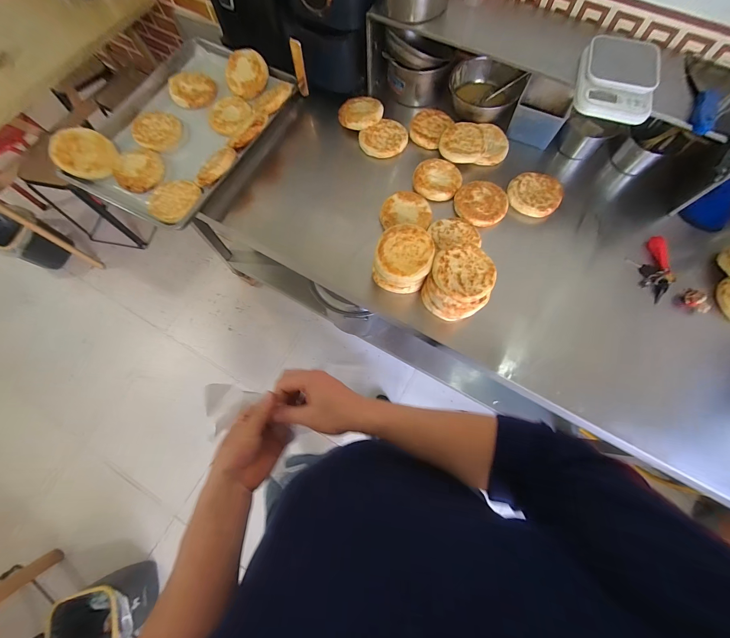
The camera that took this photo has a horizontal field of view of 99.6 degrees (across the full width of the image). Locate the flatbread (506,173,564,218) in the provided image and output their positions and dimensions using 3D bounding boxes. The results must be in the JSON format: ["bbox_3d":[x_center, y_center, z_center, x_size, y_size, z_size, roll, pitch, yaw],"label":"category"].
[{"bbox_3d":[0.436,-0.323,0.793,0.127,0.021,0.127,28,75,8],"label":"flatbread"}]

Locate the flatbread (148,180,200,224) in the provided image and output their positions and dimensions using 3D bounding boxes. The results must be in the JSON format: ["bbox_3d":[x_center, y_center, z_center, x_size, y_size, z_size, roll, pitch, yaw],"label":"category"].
[{"bbox_3d":[-0.495,-0.303,0.789,0.132,0.017,0.138,14,68,11],"label":"flatbread"}]

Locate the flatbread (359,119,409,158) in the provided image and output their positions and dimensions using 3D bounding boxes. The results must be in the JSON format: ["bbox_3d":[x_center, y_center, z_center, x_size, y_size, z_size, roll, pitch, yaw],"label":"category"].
[{"bbox_3d":[0.057,-0.505,0.869,0.128,0.018,0.116,-35,76,-10],"label":"flatbread"}]

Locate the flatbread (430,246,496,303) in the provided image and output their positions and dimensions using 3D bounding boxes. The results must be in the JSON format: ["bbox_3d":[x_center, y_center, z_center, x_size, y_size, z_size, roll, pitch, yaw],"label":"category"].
[{"bbox_3d":[0.208,-0.097,0.637,0.128,0.014,0.120,0,73,0],"label":"flatbread"}]

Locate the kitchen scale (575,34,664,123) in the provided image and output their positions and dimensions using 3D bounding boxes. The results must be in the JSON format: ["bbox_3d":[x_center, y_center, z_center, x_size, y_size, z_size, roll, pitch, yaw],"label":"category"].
[{"bbox_3d":[0.516,-0.496,0.631,0.146,0.045,0.182,19,74,6],"label":"kitchen scale"}]

